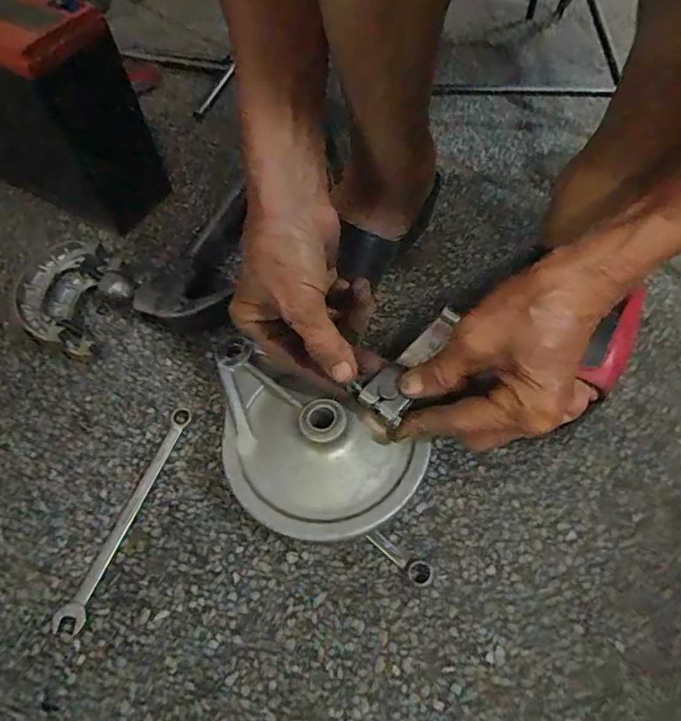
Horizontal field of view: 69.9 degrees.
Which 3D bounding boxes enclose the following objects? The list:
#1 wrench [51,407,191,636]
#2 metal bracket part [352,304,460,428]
[{"bbox_3d":[-0.144,0.102,0.336,0.018,0.004,0.156,17,61,12],"label":"wrench"},{"bbox_3d":[0.044,-0.001,0.302,0.030,0.011,0.077,35,76,20],"label":"metal bracket part"}]

